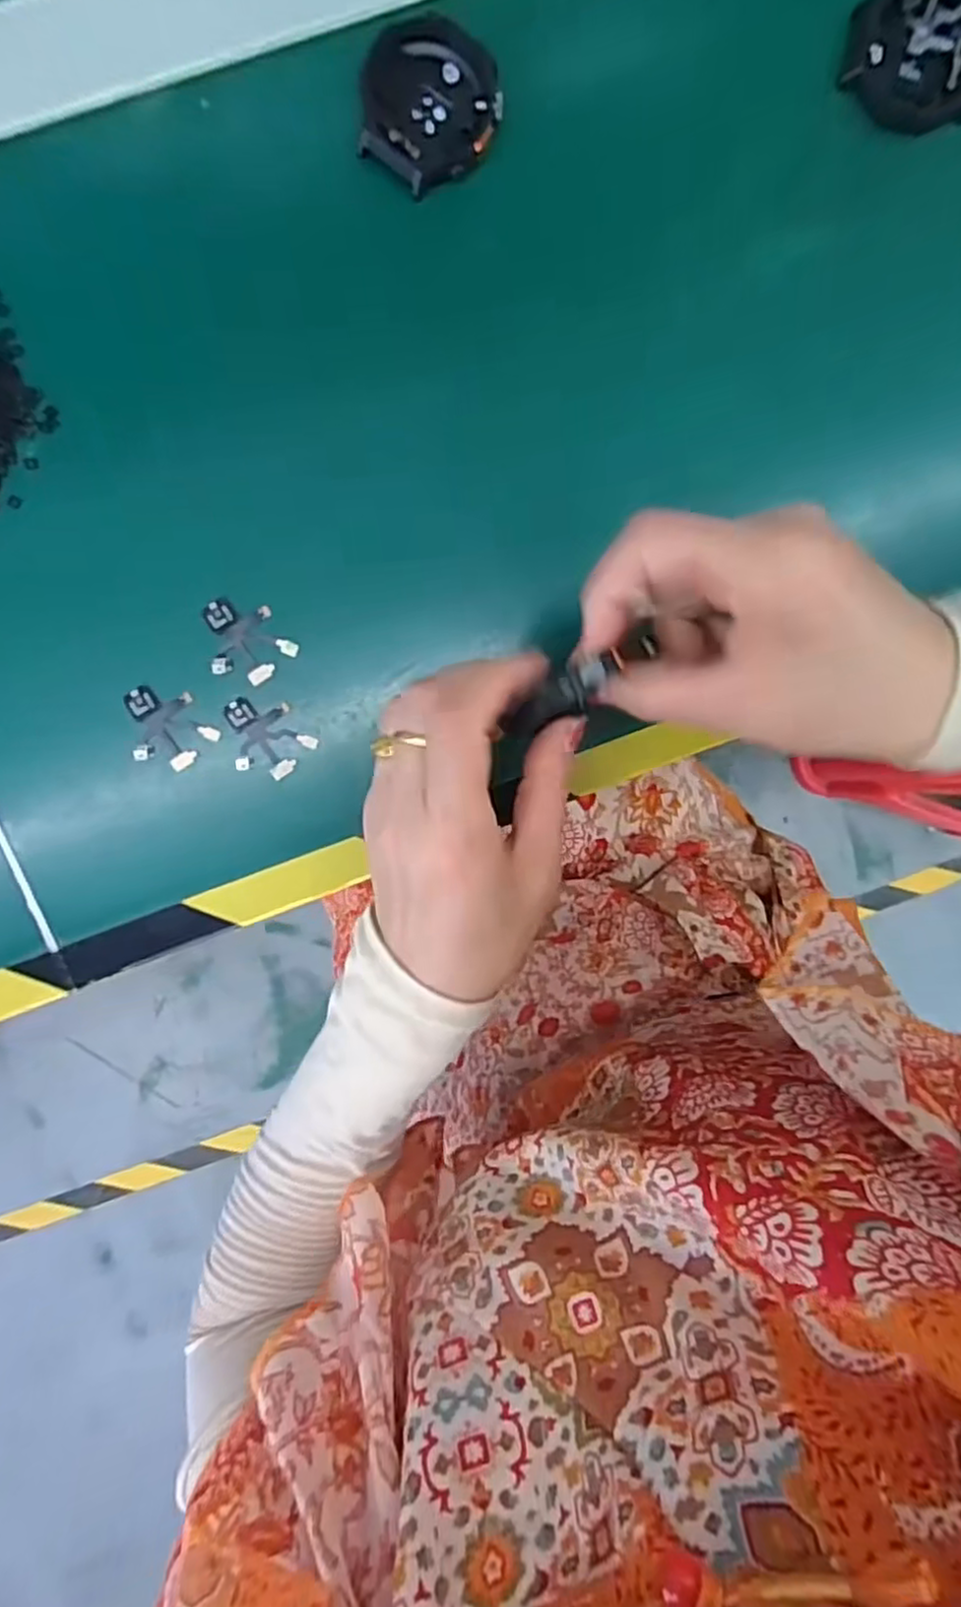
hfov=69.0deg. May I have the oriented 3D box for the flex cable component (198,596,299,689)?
[{"bbox_3d":[-0.091,-0.065,0.277,0.033,0.004,0.034,-9,97,-4],"label":"flex cable component"}]

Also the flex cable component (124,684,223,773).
[{"bbox_3d":[-0.123,-0.030,0.279,0.032,0.004,0.033,-8,97,-4],"label":"flex cable component"}]

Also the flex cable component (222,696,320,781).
[{"bbox_3d":[-0.084,-0.027,0.283,0.032,0.005,0.033,-11,97,-4],"label":"flex cable component"}]

